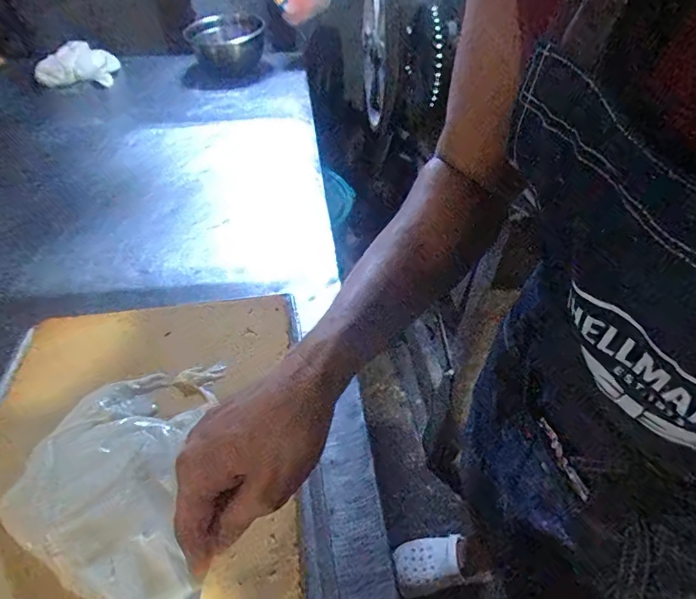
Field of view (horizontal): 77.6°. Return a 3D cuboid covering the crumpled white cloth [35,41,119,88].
[{"bbox_3d":[-0.663,-0.576,1.065,0.185,0.076,0.100,-20,48,-18],"label":"crumpled white cloth"}]

